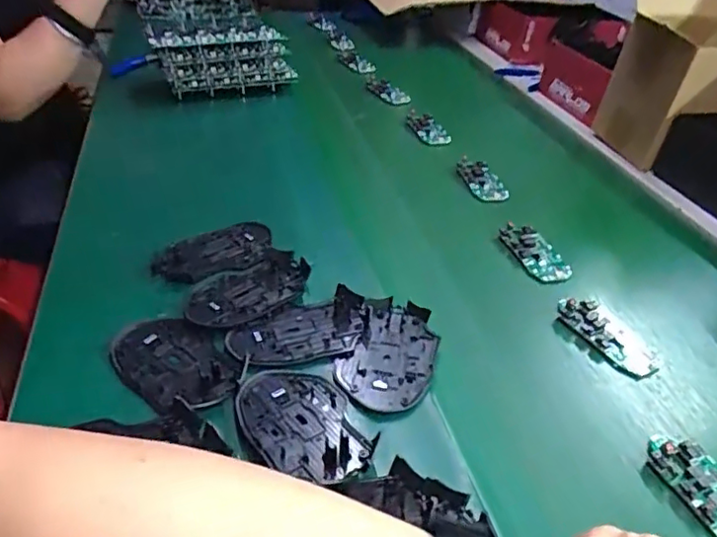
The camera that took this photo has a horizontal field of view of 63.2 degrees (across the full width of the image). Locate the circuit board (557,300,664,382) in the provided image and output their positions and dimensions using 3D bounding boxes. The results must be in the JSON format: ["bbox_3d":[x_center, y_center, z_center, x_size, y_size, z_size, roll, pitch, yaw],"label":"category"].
[{"bbox_3d":[0.217,0.057,0.510,0.039,0.015,0.096,-21,44,-31],"label":"circuit board"}]

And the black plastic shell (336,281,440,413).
[{"bbox_3d":[0.023,0.064,0.463,0.081,0.019,0.113,3,37,-4],"label":"black plastic shell"}]

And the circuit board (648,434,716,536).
[{"bbox_3d":[0.237,0.151,0.389,0.044,0.011,0.098,-15,42,-25],"label":"circuit board"}]

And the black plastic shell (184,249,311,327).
[{"bbox_3d":[-0.097,0.017,0.513,0.112,0.014,0.073,-20,44,-30],"label":"black plastic shell"}]

